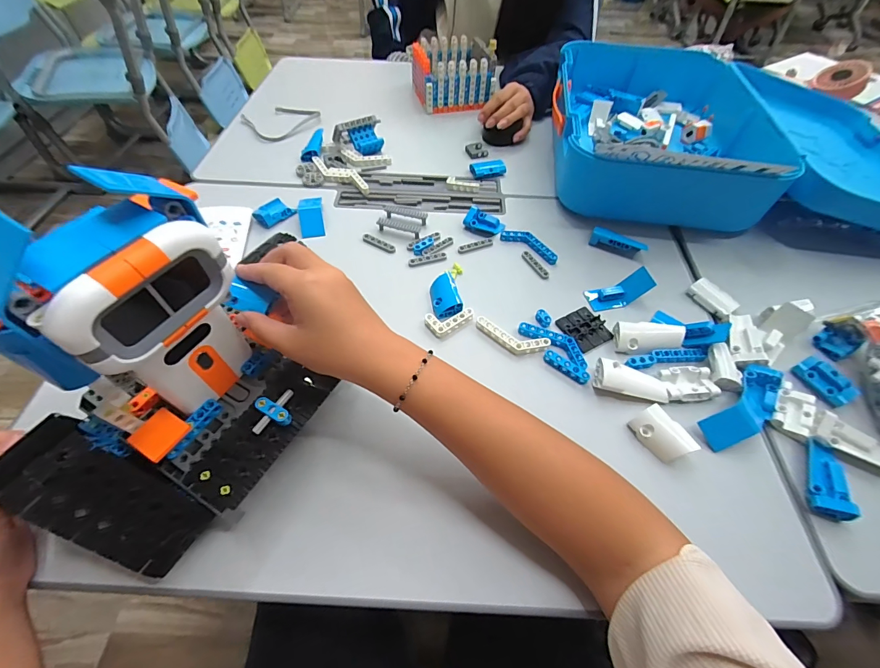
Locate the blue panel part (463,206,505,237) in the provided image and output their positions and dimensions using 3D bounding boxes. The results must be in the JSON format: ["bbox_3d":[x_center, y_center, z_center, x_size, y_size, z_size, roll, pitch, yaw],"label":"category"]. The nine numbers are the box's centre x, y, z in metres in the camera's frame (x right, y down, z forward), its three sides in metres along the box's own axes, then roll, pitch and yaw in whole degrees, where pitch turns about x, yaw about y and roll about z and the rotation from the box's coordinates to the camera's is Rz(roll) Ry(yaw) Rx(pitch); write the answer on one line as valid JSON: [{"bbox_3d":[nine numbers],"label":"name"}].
[{"bbox_3d":[0.060,-0.152,0.514,0.053,0.019,0.032,21,56,13],"label":"blue panel part"}]

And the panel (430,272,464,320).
[{"bbox_3d":[0.005,-0.048,0.443,0.033,0.016,0.068,-9,55,-8],"label":"panel"}]

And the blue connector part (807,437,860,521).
[{"bbox_3d":[0.340,0.125,0.332,0.027,0.017,0.066,21,56,13],"label":"blue connector part"}]

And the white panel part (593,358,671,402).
[{"bbox_3d":[0.191,0.049,0.380,0.070,0.019,0.030,11,55,6],"label":"white panel part"}]

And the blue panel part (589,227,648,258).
[{"bbox_3d":[0.229,-0.117,0.490,0.068,0.016,0.019,23,57,14],"label":"blue panel part"}]

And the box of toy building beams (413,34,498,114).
[{"bbox_3d":[0.021,-0.484,0.710,0.129,0.077,0.134,-15,56,-12],"label":"box of toy building beams"}]

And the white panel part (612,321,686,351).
[{"bbox_3d":[0.225,0.003,0.409,0.070,0.015,0.030,2,86,3],"label":"white panel part"}]

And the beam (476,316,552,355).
[{"bbox_3d":[0.076,0.004,0.409,0.082,0.006,0.026,18,56,11],"label":"beam"}]

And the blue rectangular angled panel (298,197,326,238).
[{"bbox_3d":[-0.172,-0.158,0.509,0.030,0.020,0.060,-9,55,-8],"label":"blue rectangular angled panel"}]

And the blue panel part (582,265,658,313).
[{"bbox_3d":[0.213,-0.051,0.452,0.072,0.022,0.030,-24,53,18],"label":"blue panel part"}]

